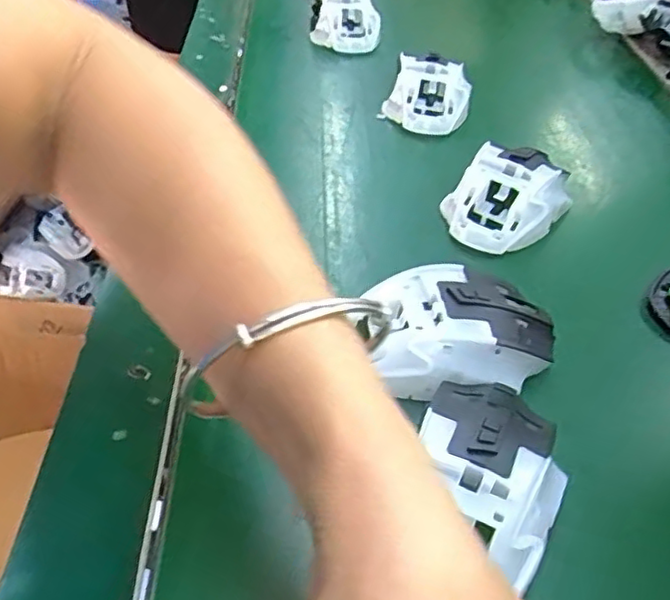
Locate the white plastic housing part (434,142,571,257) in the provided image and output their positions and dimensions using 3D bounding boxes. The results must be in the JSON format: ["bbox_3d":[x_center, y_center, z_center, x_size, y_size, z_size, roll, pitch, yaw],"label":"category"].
[{"bbox_3d":[0.109,-0.068,0.438,0.074,0.039,0.091,33,52,25],"label":"white plastic housing part"}]

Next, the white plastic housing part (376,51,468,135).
[{"bbox_3d":[0.078,-0.171,0.542,0.070,0.041,0.080,13,46,8],"label":"white plastic housing part"}]

